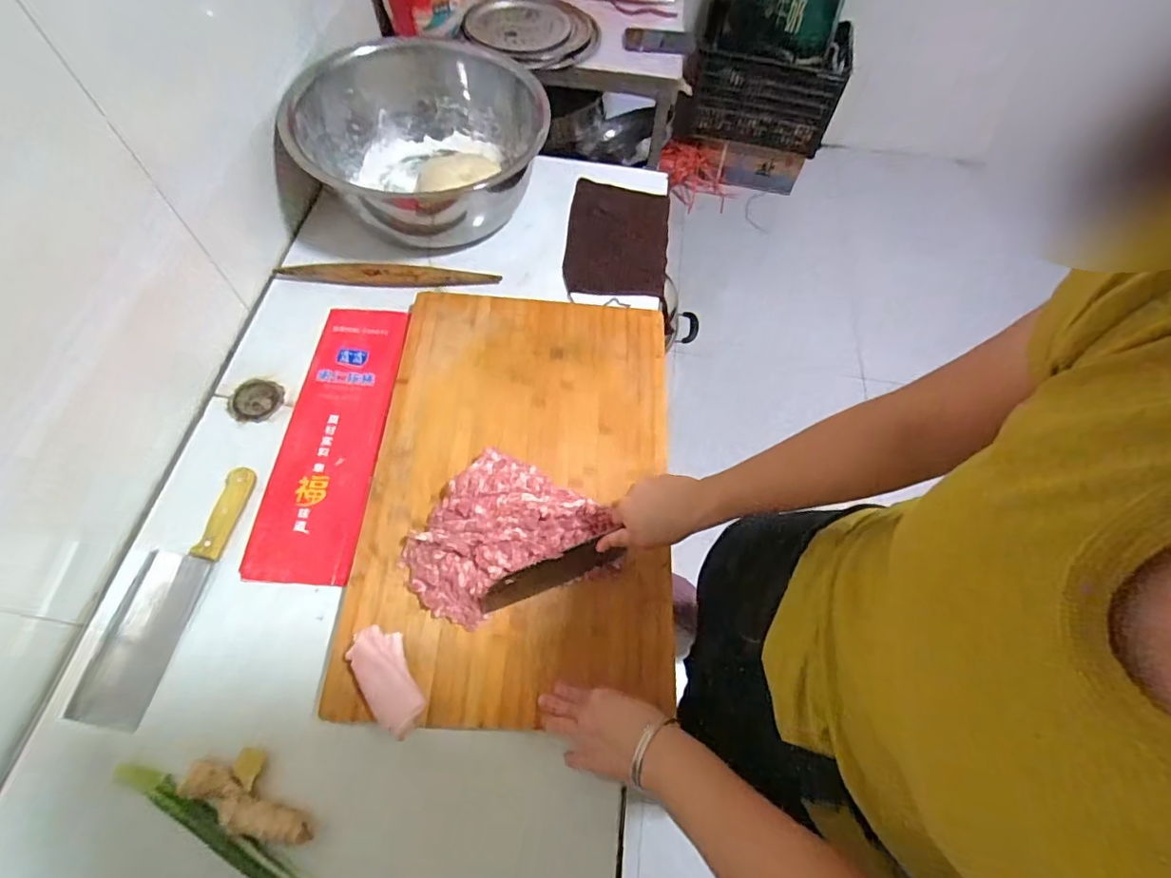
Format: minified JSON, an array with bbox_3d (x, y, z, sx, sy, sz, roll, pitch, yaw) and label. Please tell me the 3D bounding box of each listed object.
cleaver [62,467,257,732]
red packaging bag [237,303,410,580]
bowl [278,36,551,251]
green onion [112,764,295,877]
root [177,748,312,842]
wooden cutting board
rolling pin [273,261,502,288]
[{"bbox_3d":[-0.471,0.163,0.599,0.082,0.016,0.281,10,63,2],"label":"cleaver"},{"bbox_3d":[-0.331,-0.012,0.707,0.123,0.011,0.398,5,62,-5],"label":"red packaging bag"},{"bbox_3d":[-0.260,-0.473,0.879,0.370,0.172,0.352,-6,64,-6],"label":"bowl"},{"bbox_3d":[-0.328,0.379,0.500,0.269,0.024,0.026,27,65,10],"label":"green onion"},{"bbox_3d":[-0.316,0.344,0.508,0.134,0.030,0.057,28,65,11],"label":"root"},{"bbox_3d":[-0.079,0.041,0.672,0.364,0.033,0.556,3,63,-2],"label":"wooden cutting board"},{"bbox_3d":[-0.301,-0.253,0.823,0.322,0.028,0.034,1,63,-3],"label":"rolling pin"}]

